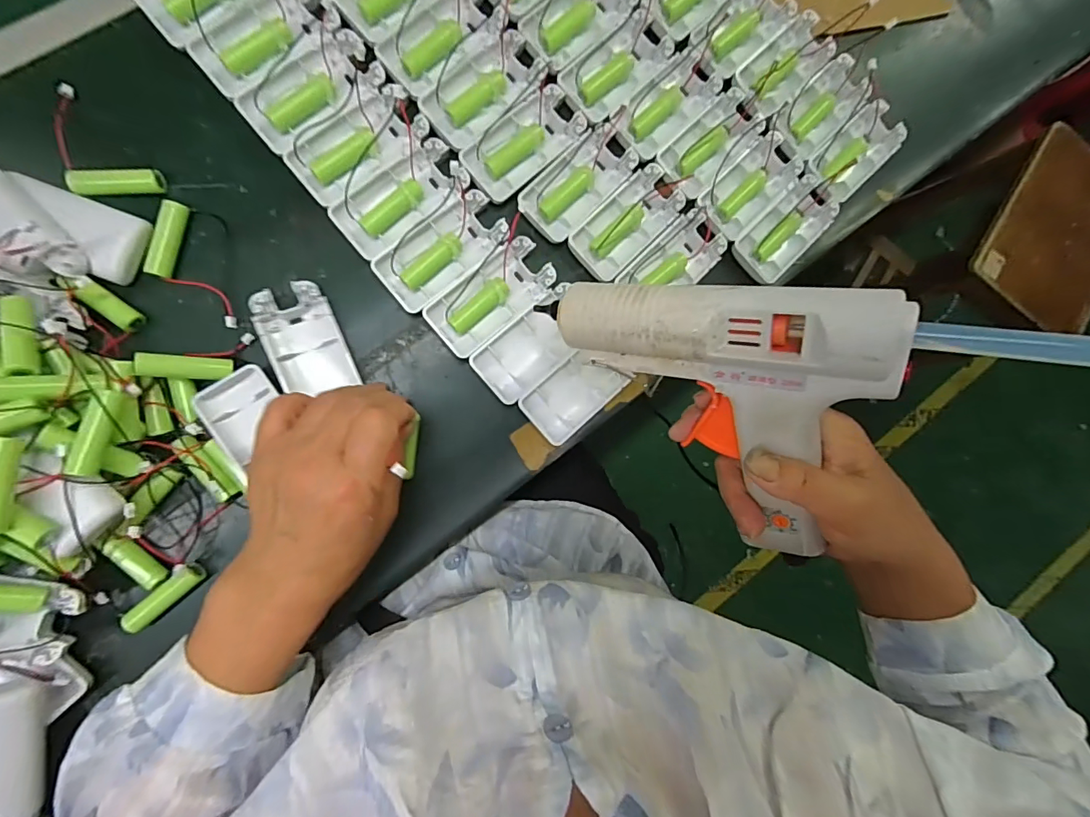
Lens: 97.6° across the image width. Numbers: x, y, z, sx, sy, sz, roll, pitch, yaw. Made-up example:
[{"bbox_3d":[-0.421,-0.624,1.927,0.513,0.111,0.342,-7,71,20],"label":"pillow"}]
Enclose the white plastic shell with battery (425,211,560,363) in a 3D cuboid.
[{"bbox_3d":[-0.038,-0.081,0.344,0.093,0.013,0.048,-42,96,-6],"label":"white plastic shell with battery"}]

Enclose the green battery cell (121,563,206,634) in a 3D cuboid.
[{"bbox_3d":[-0.245,0.121,0.307,0.050,0.017,0.014,-42,96,-6],"label":"green battery cell"}]

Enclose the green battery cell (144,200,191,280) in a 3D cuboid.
[{"bbox_3d":[-0.248,-0.111,0.314,0.014,0.010,0.050,13,88,-8],"label":"green battery cell"}]

